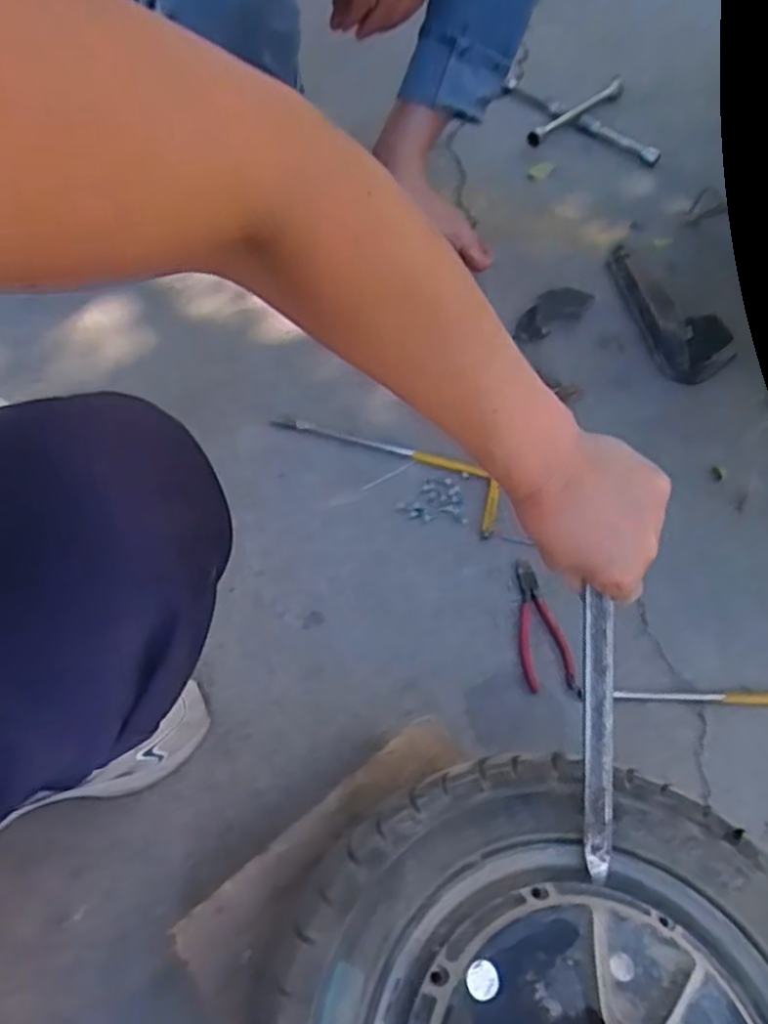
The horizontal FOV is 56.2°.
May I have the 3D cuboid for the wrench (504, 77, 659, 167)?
[{"bbox_3d":[0.371,-0.759,1.376,0.267,0.038,0.307,-3,55,-6],"label":"wrench"}]

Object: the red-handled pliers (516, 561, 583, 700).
[{"bbox_3d":[0.167,0.122,0.764,0.054,0.015,0.151,-1,55,-5],"label":"red-handled pliers"}]

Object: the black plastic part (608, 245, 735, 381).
[{"bbox_3d":[0.417,-0.299,1.070,0.128,0.028,0.276,-11,57,-12],"label":"black plastic part"}]

